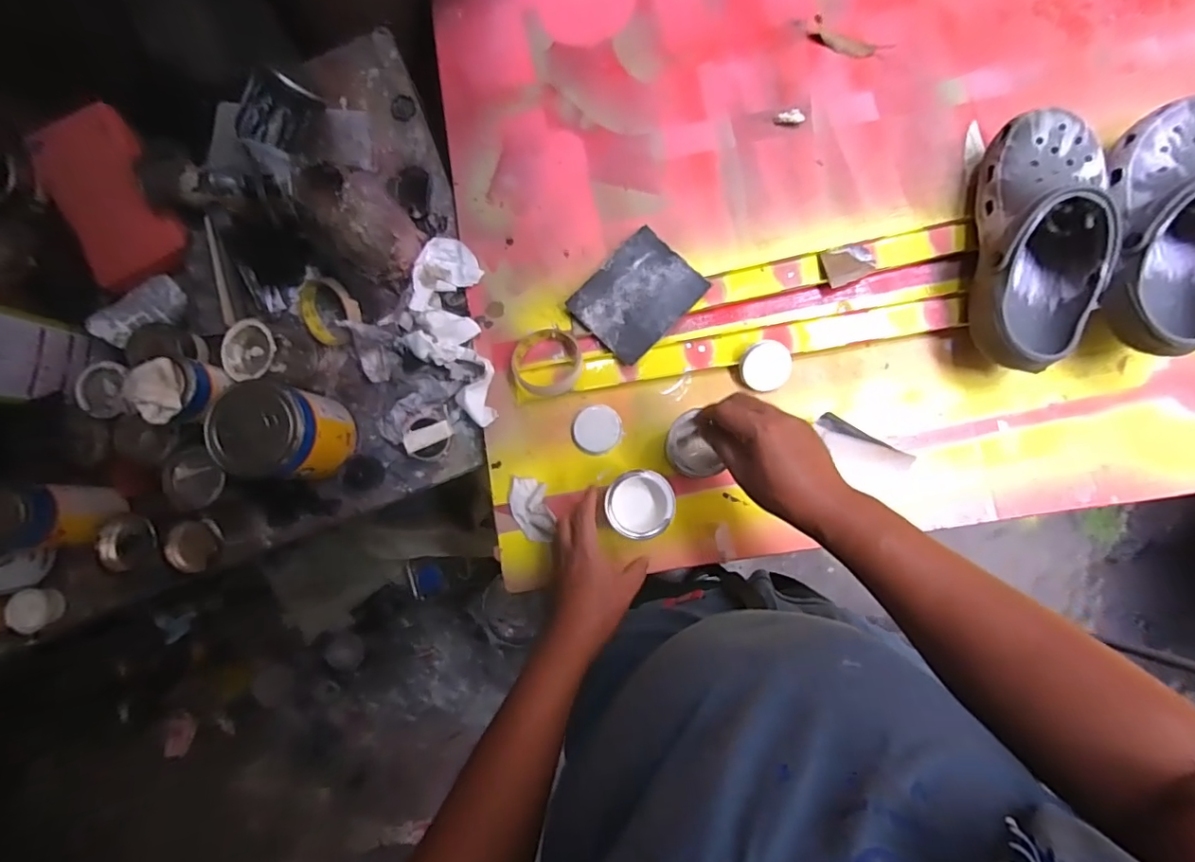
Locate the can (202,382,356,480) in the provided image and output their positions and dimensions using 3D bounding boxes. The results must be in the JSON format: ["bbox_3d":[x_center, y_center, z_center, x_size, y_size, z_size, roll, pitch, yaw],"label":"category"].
[{"bbox_3d":[-0.359,0.001,0.622,0.110,0.139,0.102,-1,84,5],"label":"can"}]

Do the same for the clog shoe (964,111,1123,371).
[{"bbox_3d":[0.483,-0.203,0.593,0.117,0.104,0.273,9,85,6],"label":"clog shoe"}]

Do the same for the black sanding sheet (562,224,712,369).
[{"bbox_3d":[0.048,-0.164,0.662,0.138,0.006,0.111,-45,80,-2],"label":"black sanding sheet"}]

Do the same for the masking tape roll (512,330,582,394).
[{"bbox_3d":[-0.060,-0.082,0.658,0.082,0.018,0.081,-1,84,5],"label":"masking tape roll"}]

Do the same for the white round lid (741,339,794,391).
[{"bbox_3d":[0.197,-0.076,0.640,0.059,0.021,0.056,-1,84,5],"label":"white round lid"}]

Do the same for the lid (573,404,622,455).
[{"bbox_3d":[0.000,-0.002,0.658,0.058,0.009,0.056,-1,84,5],"label":"lid"}]

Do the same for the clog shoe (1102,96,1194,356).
[{"bbox_3d":[0.610,-0.215,0.579,0.115,0.106,0.278,10,85,4],"label":"clog shoe"}]

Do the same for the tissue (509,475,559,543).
[{"bbox_3d":[-0.079,0.094,0.650,0.047,0.019,0.077,-8,83,4],"label":"tissue"}]

